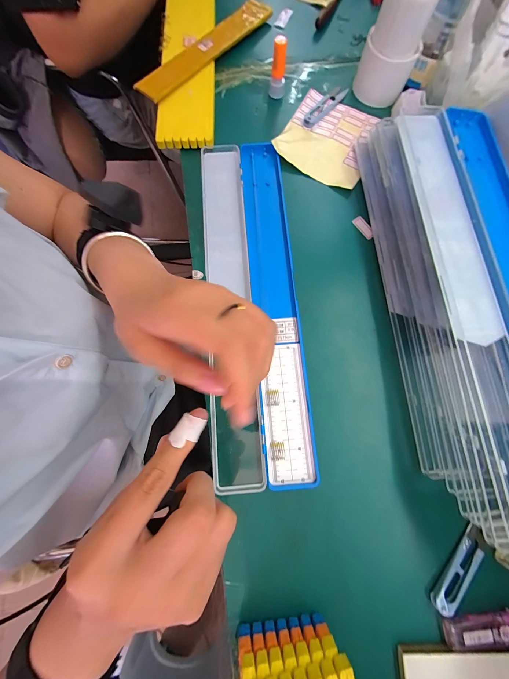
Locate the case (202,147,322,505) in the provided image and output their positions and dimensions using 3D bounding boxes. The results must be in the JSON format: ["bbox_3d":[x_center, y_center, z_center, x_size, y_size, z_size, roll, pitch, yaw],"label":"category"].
[{"bbox_3d":[-0.006,-0.065,0.305,0.116,0.016,0.460,-5,76,-3],"label":"case"}]

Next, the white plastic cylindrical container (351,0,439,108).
[{"bbox_3d":[0.219,-0.470,0.375,0.080,0.116,0.096,11,77,2],"label":"white plastic cylindrical container"}]

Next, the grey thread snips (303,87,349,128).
[{"bbox_3d":[0.121,-0.404,0.411,0.027,0.008,0.110,39,80,8],"label":"grey thread snips"}]

